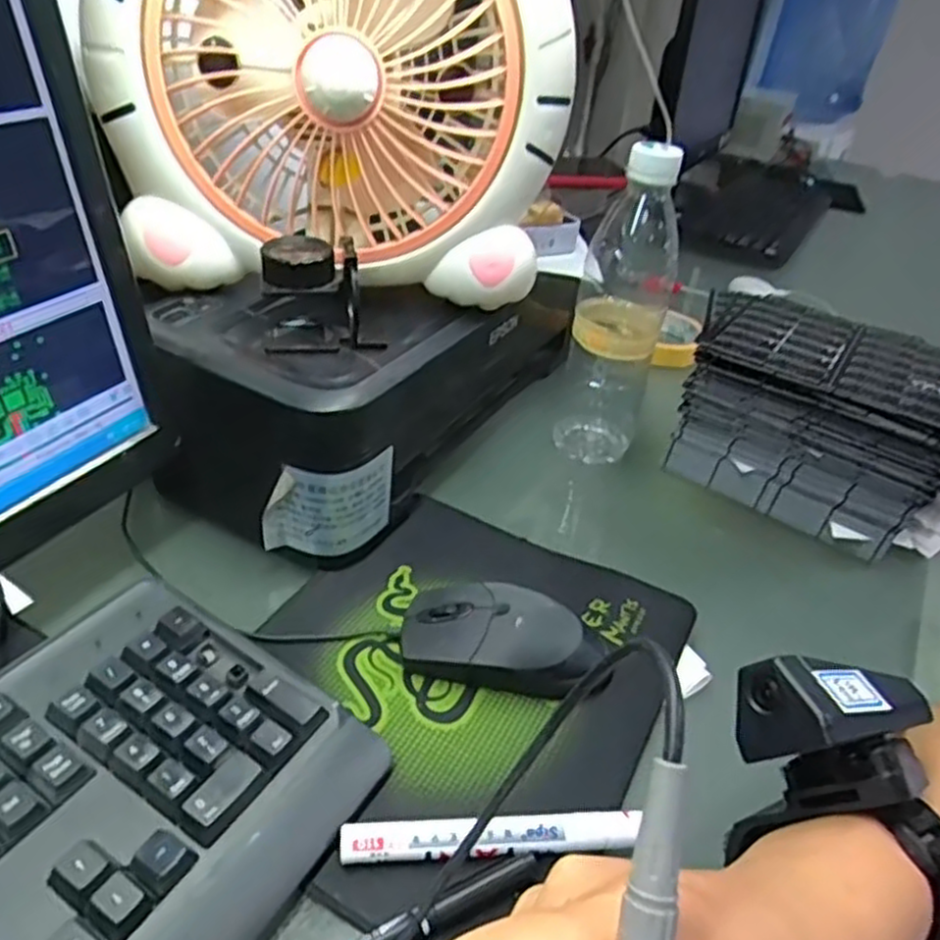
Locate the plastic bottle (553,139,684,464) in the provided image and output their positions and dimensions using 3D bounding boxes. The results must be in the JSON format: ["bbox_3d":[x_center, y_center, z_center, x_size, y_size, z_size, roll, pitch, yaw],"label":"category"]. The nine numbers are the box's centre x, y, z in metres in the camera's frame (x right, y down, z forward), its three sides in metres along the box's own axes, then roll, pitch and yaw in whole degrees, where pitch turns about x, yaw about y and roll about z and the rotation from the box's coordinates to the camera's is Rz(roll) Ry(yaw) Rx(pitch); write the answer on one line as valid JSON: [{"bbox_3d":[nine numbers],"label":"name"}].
[{"bbox_3d":[0.110,-0.115,0.549,0.066,0.225,0.076,12,36,6],"label":"plastic bottle"}]

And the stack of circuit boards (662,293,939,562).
[{"bbox_3d":[0.266,-0.026,0.557,0.221,0.129,0.133,25,39,23],"label":"stack of circuit boards"}]

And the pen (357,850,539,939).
[{"bbox_3d":[-0.035,0.179,0.285,0.138,0.009,0.010,-13,40,-26],"label":"pen"}]

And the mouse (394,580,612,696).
[{"bbox_3d":[0.021,0.090,0.404,0.114,0.036,0.056,12,36,6],"label":"mouse"}]

